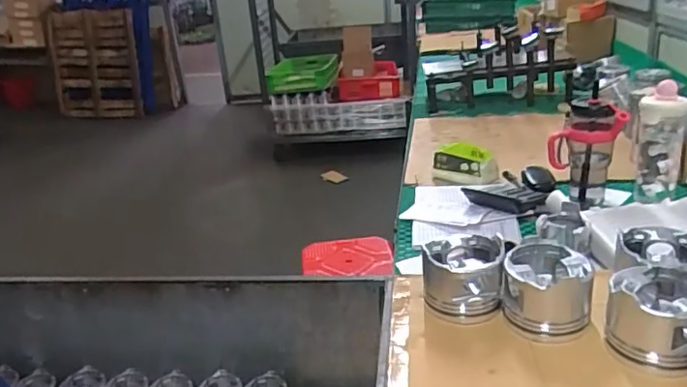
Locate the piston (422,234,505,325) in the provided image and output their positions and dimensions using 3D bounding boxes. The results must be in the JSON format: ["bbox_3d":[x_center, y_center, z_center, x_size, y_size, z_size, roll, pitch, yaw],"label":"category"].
[{"bbox_3d":[0.158,0.108,0.757,0.100,0.078,0.109,0,23,13],"label":"piston"}]

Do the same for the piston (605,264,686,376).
[{"bbox_3d":[0.350,0.136,0.639,0.095,0.079,0.107,9,26,30],"label":"piston"}]

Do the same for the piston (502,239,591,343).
[{"bbox_3d":[0.250,0.123,0.707,0.098,0.085,0.103,0,23,13],"label":"piston"}]

